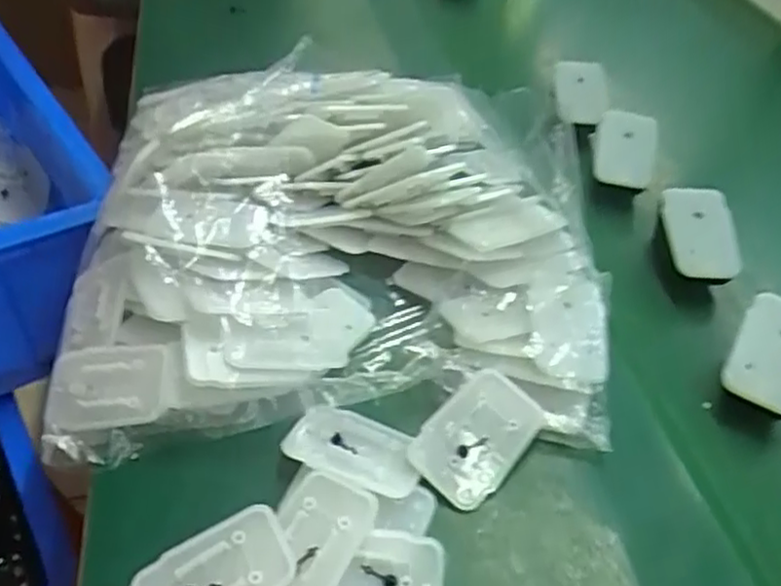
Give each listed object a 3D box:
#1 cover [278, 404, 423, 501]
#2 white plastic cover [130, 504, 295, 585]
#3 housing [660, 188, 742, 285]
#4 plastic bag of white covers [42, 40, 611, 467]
[{"bbox_3d":[-0.017,0.078,0.351,0.067,0.012,0.040,19,50,18],"label":"cover"},{"bbox_3d":[-0.077,0.125,0.303,0.068,0.009,0.043,-21,50,-18],"label":"white plastic cover"},{"bbox_3d":[0.202,-0.040,0.455,0.053,0.011,0.066,6,66,-11],"label":"housing"},{"bbox_3d":[-0.034,-0.046,0.434,0.309,0.084,0.277,-2,47,-1],"label":"plastic bag of white covers"}]

